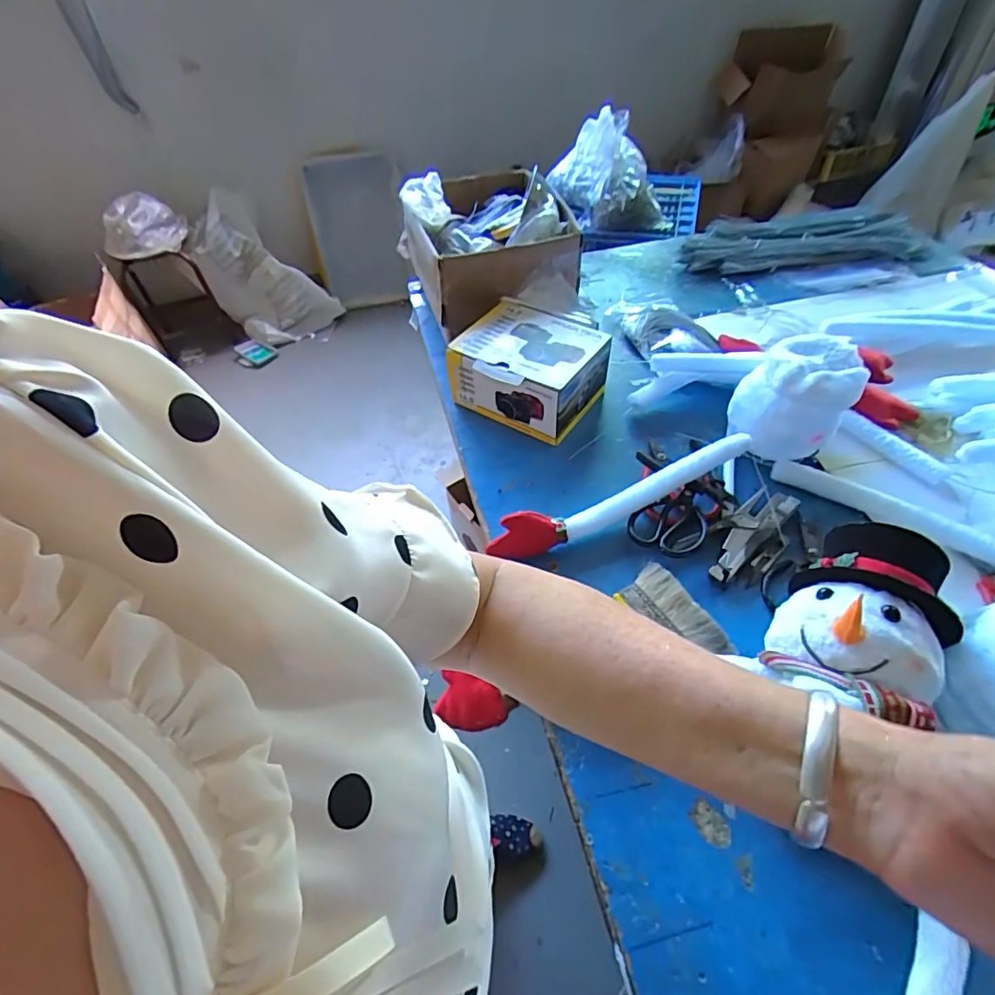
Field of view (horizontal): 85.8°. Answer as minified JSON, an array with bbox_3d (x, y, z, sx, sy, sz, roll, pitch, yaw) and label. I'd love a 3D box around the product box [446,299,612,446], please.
[{"bbox_3d":[0.054,-0.221,0.923,0.233,0.120,0.193,25,55,22],"label":"product box"}]

